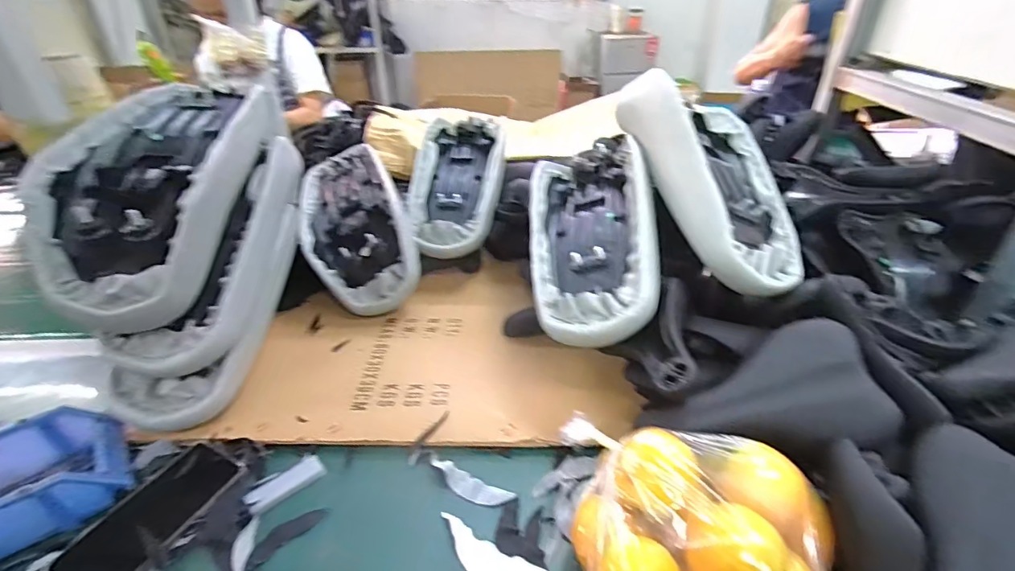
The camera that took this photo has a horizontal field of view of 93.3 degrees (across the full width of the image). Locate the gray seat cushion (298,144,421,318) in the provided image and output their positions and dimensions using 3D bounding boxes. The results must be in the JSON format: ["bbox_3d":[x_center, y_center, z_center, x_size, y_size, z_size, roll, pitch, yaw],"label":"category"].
[{"bbox_3d":[-0.280,-0.135,0.832,0.168,0.123,0.407,-17,55,-22],"label":"gray seat cushion"}]

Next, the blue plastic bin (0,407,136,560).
[{"bbox_3d":[-0.510,0.211,0.497,0.185,0.073,0.120,-20,39,-25],"label":"blue plastic bin"}]

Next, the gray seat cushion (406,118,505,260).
[{"bbox_3d":[-0.093,-0.207,0.923,0.168,0.064,0.392,1,54,3],"label":"gray seat cushion"}]

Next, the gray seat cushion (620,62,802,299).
[{"bbox_3d":[0.295,-0.153,0.664,0.166,0.083,0.377,6,55,-21],"label":"gray seat cushion"}]

